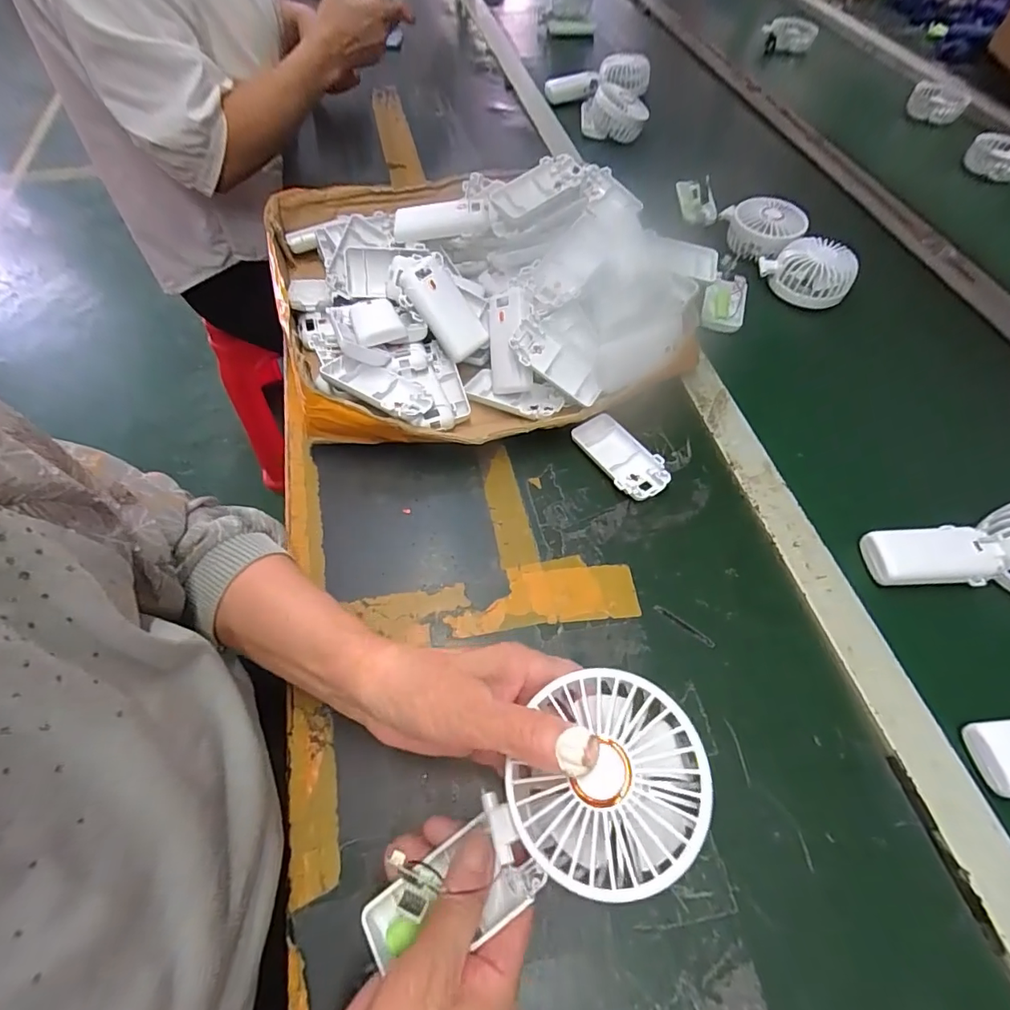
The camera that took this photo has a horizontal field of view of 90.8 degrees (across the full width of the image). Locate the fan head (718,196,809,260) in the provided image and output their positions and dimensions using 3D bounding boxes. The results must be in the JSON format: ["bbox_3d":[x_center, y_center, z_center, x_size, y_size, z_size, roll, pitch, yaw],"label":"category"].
[{"bbox_3d":[0.327,-0.347,0.630,0.084,0.043,0.083,-1,59,-2],"label":"fan head"}]

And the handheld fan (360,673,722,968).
[{"bbox_3d":[0.006,0.155,0.239,0.192,0.043,0.081,-42,62,15],"label":"handheld fan"}]

